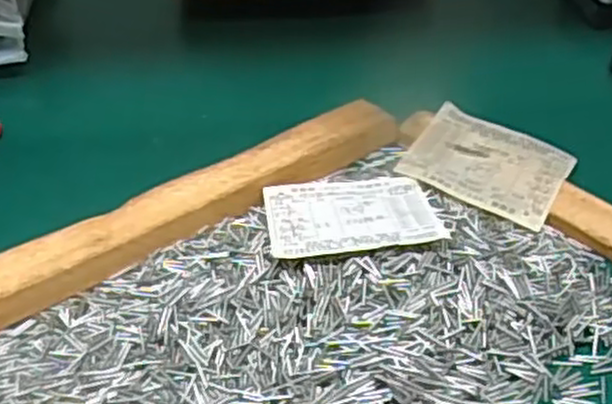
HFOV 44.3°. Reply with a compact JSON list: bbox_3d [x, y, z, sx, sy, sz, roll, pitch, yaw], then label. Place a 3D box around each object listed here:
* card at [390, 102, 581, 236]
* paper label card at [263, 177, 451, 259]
[{"bbox_3d":[0.133,-0.029,0.549,0.109,0.007,0.085,24,53,22],"label":"card"},{"bbox_3d":[0.029,0.007,0.501,0.109,0.005,0.088,-7,30,-7],"label":"paper label card"}]

